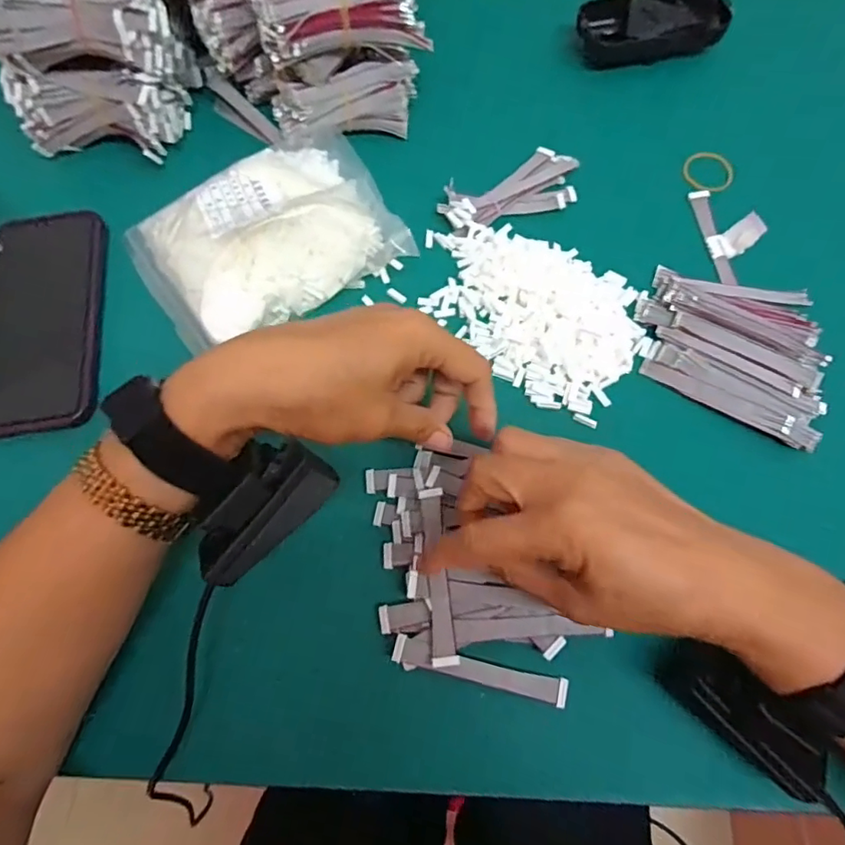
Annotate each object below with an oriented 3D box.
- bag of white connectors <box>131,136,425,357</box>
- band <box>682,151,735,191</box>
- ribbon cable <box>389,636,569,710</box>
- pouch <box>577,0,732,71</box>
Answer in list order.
[{"bbox_3d":[-0.103,-0.131,0.357,0.166,0.040,0.128,-32,72,-10],"label":"bag of white connectors"},{"bbox_3d":[0.204,-0.179,0.395,0.032,0.007,0.035,-3,74,9],"label":"band"},{"bbox_3d":[0.029,0.126,0.282,0.088,0.010,0.013,13,70,6],"label":"ribbon cable"},{"bbox_3d":[0.179,-0.307,0.434,0.108,0.027,0.049,-13,70,-3],"label":"pouch"}]

